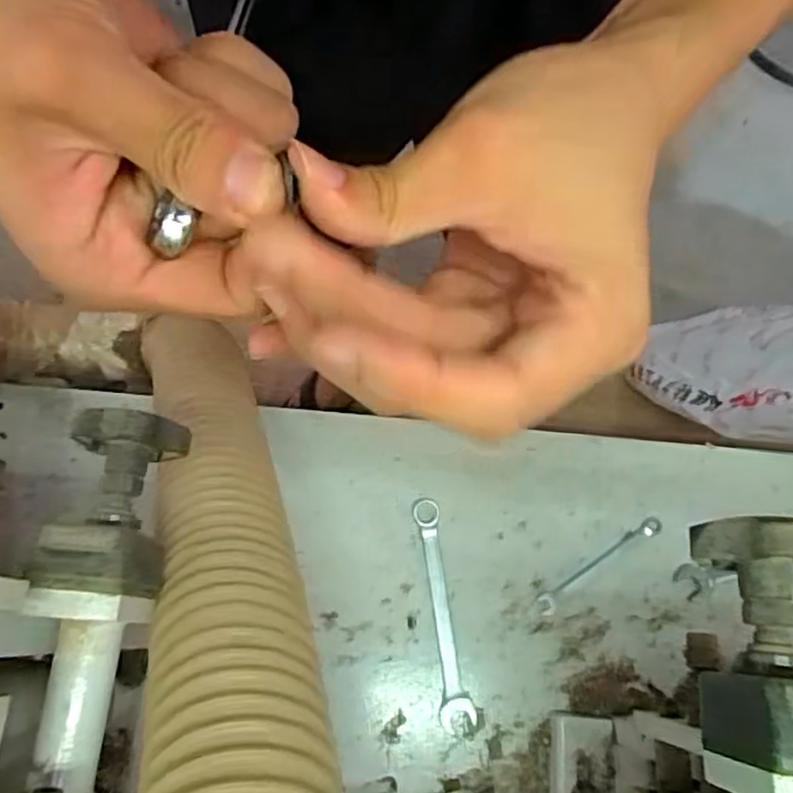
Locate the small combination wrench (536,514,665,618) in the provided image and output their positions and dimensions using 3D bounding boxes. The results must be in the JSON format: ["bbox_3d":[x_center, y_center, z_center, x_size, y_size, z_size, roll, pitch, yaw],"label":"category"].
[{"bbox_3d":[0.197,0.163,0.655,0.143,0.015,0.021,-33,59,-12],"label":"small combination wrench"}]

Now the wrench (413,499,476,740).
[{"bbox_3d":[0.043,0.198,0.635,0.030,0.010,0.202,-6,71,-3],"label":"wrench"}]

